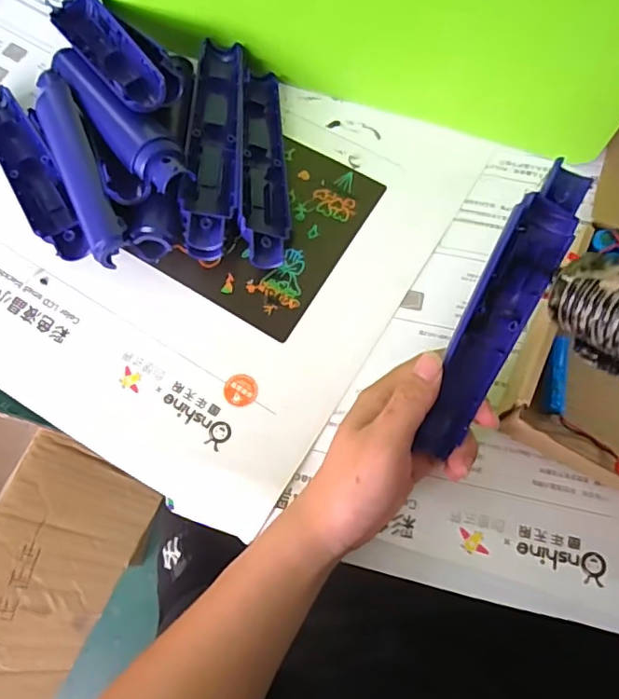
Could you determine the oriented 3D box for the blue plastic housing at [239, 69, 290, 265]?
[{"bbox_3d":[-0.032,-0.138,0.416,0.032,0.026,0.169,-1,72,2],"label":"blue plastic housing"}]

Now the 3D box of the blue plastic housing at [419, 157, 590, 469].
[{"bbox_3d":[0.102,-0.018,0.304,0.034,0.021,0.165,25,102,10],"label":"blue plastic housing"}]

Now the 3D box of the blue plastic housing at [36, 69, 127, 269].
[{"bbox_3d":[-0.165,-0.135,0.394,0.028,0.016,0.171,-25,74,-5],"label":"blue plastic housing"}]

